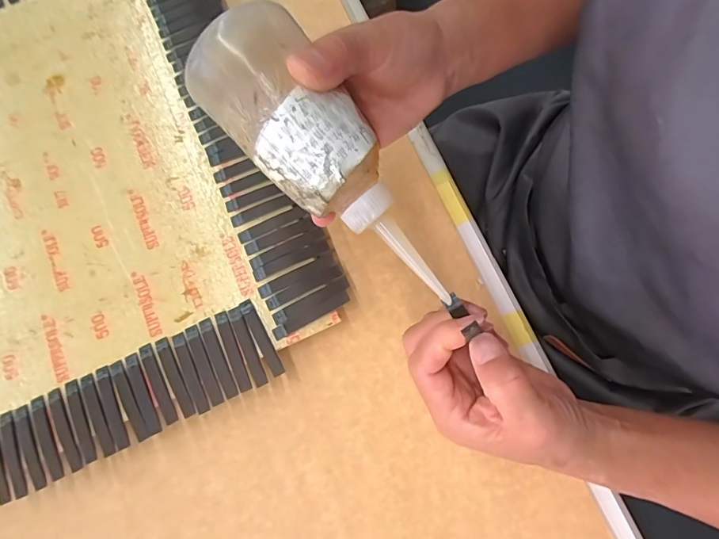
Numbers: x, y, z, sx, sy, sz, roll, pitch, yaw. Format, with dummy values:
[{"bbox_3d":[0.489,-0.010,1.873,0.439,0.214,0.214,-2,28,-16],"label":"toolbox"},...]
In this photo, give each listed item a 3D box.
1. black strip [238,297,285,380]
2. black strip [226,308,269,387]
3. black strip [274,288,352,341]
[{"bbox_3d":[-0.071,0.049,0.326,0.009,0.004,0.059,-29,77,-4],"label":"black strip"},{"bbox_3d":[-0.080,0.054,0.325,0.010,0.005,0.060,-26,77,-3],"label":"black strip"},{"bbox_3d":[-0.035,0.033,0.329,0.060,0.004,0.009,-29,77,-4],"label":"black strip"}]

